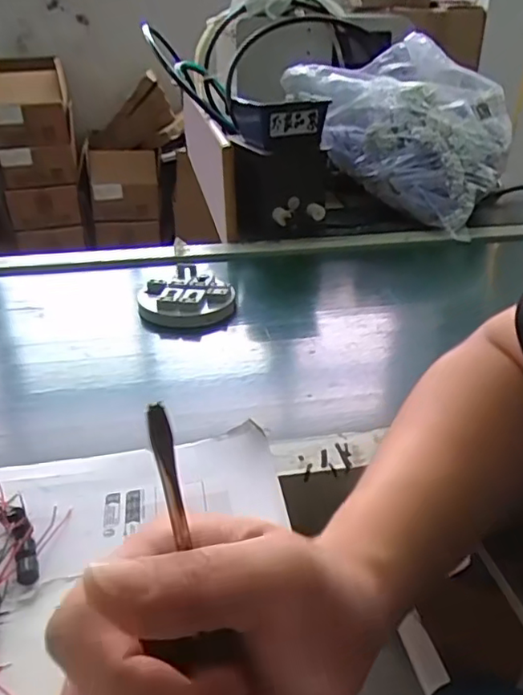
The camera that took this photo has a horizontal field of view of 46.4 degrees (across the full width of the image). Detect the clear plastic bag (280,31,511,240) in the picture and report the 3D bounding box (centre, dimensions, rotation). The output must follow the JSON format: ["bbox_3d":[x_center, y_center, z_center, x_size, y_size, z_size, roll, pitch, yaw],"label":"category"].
[{"bbox_3d":[0.214,-0.357,0.989,0.359,0.196,0.265,21,35,33],"label":"clear plastic bag"}]

